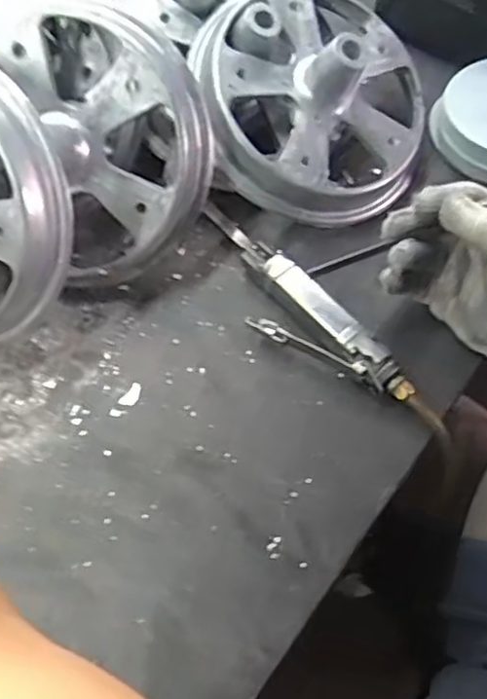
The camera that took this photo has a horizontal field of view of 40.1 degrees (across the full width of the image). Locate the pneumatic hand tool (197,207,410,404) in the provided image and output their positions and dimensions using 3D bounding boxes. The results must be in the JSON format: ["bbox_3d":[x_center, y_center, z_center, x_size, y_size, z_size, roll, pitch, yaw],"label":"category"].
[{"bbox_3d":[0.034,-0.031,0.517,0.054,0.030,0.221,-40,70,-16],"label":"pneumatic hand tool"}]

